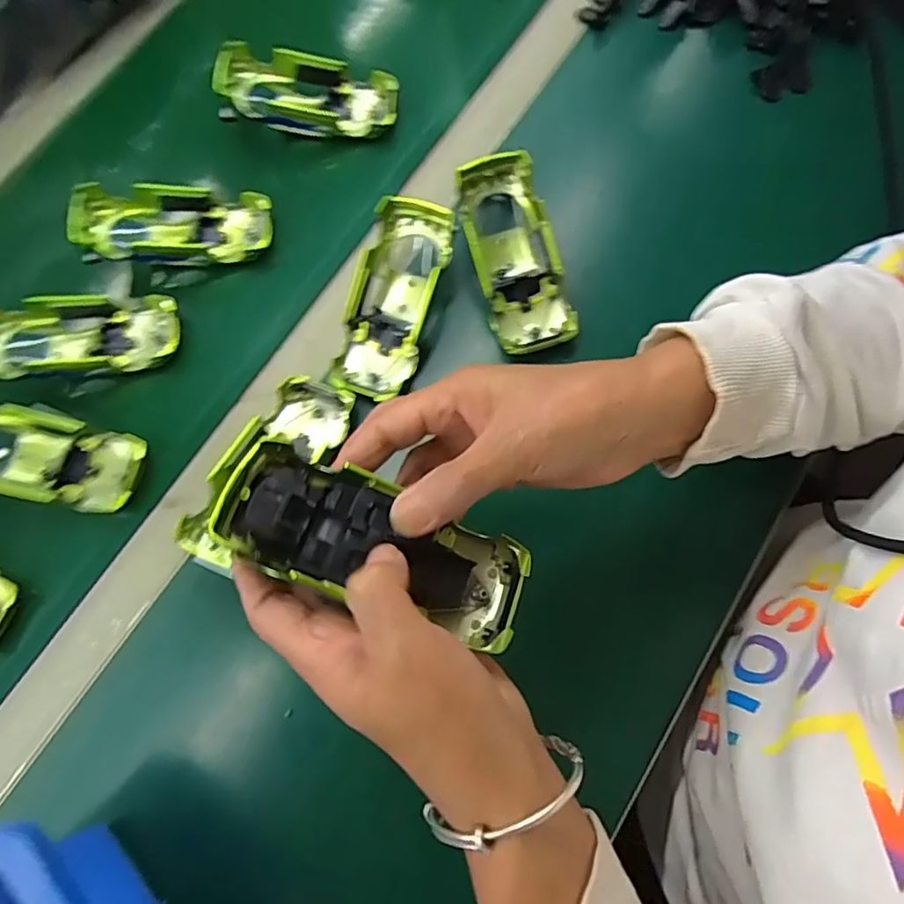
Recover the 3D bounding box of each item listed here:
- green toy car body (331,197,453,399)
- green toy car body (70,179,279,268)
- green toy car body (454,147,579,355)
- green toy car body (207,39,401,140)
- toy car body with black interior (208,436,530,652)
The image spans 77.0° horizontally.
[{"bbox_3d":[-0.040,-0.101,0.390,0.054,0.036,0.130,17,89,7],"label":"green toy car body"},{"bbox_3d":[-0.208,-0.171,0.429,0.134,0.037,0.064,-6,72,-1],"label":"green toy car body"},{"bbox_3d":[0.042,-0.132,0.390,0.054,0.035,0.130,-14,87,-3],"label":"green toy car body"},{"bbox_3d":[-0.112,-0.283,0.450,0.135,0.041,0.058,2,73,2],"label":"green toy car body"},{"bbox_3d":[-0.033,0.039,0.248,0.131,0.029,0.051,23,74,-7],"label":"toy car body with black interior"}]

